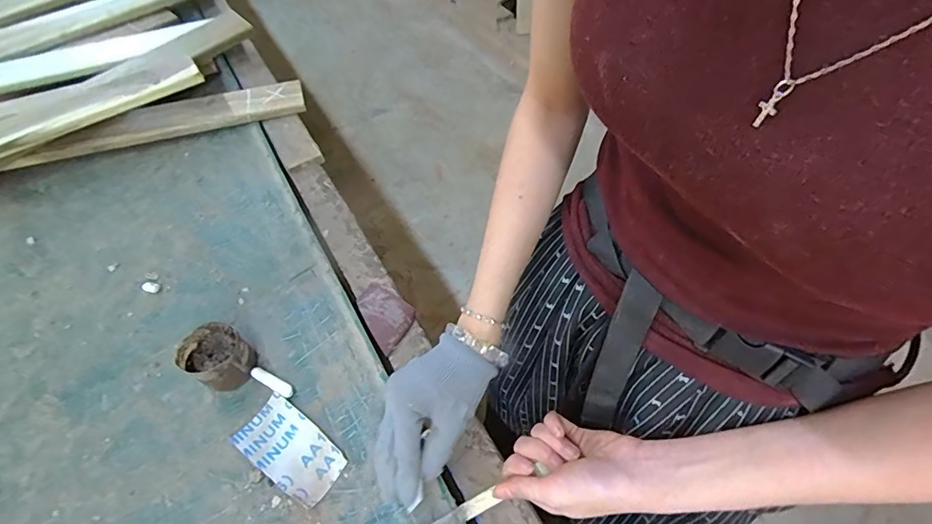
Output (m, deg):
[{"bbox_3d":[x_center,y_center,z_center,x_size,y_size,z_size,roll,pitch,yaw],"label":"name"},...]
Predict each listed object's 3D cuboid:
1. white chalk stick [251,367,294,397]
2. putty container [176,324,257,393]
[{"bbox_3d":[-0.187,0.115,0.448,0.047,0.008,0.012,25,60,17],"label":"white chalk stick"},{"bbox_3d":[-0.237,0.091,0.446,0.052,0.046,0.050,32,63,21],"label":"putty container"}]

